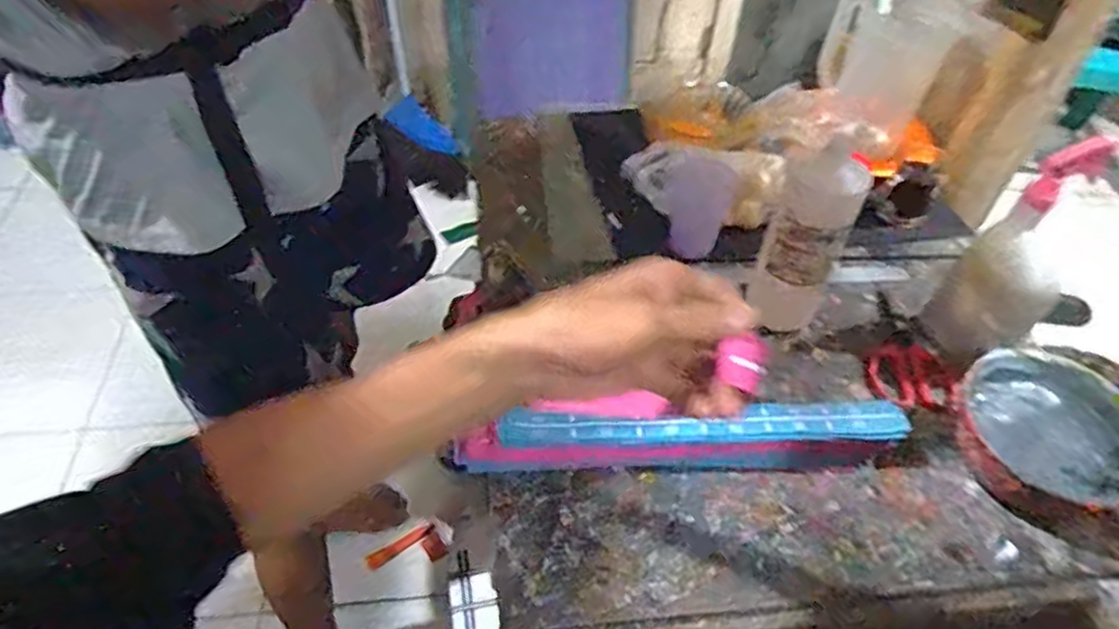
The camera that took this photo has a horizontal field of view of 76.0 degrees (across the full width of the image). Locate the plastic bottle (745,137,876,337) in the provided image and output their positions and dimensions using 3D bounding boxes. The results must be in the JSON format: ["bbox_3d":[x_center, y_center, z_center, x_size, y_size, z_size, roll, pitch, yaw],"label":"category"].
[{"bbox_3d":[0.268,-0.081,0.773,0.076,0.211,0.063,24,49,16],"label":"plastic bottle"}]

